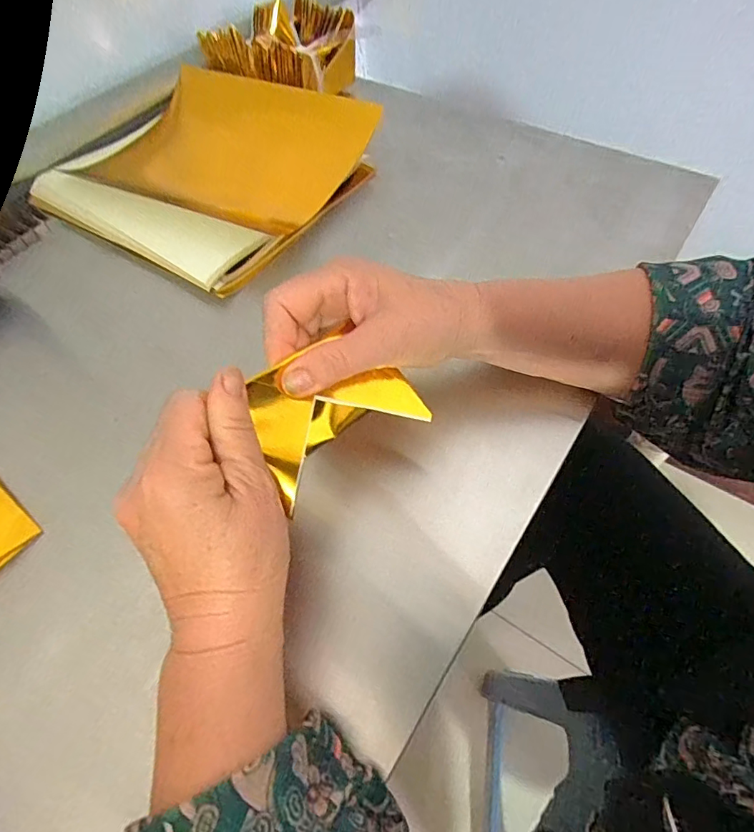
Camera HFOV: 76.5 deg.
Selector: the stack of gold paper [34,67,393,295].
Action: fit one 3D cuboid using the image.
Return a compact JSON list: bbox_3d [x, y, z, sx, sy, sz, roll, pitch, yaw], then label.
[{"bbox_3d":[-0.157,-0.245,0.458,0.275,0.059,0.238,27,60,19],"label":"stack of gold paper"}]

